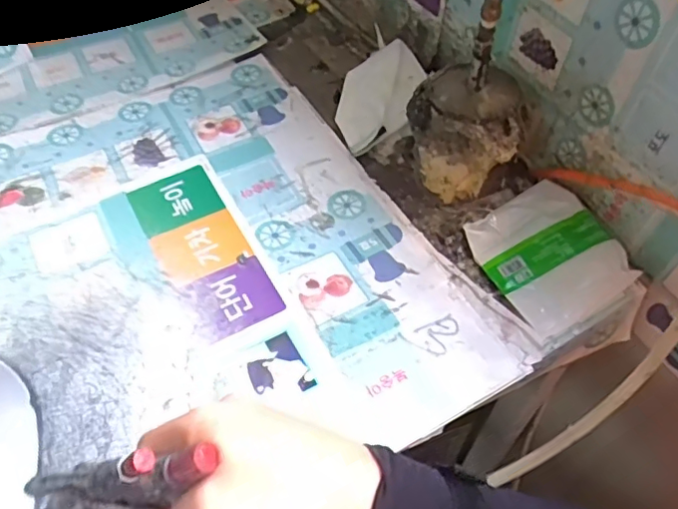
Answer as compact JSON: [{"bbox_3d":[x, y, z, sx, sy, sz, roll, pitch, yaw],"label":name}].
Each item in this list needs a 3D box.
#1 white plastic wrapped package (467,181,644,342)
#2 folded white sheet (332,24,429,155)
[{"bbox_3d":[0.200,-0.005,0.535,0.122,0.028,0.131,-24,56,-17],"label":"white plastic wrapped package"},{"bbox_3d":[0.047,-0.184,0.650,0.113,0.030,0.113,-26,66,4],"label":"folded white sheet"}]

